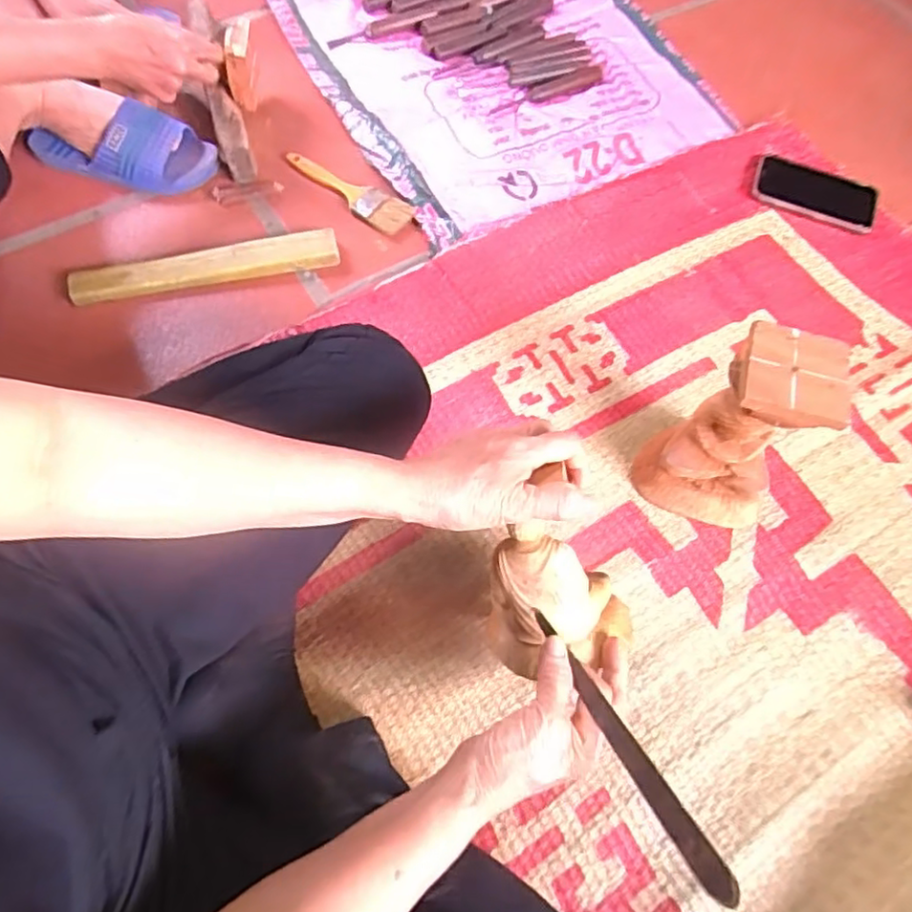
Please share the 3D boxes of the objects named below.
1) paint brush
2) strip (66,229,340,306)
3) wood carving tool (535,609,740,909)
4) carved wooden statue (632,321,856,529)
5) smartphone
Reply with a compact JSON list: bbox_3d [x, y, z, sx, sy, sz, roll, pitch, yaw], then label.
[{"bbox_3d":[-0.130,-0.323,0.757,0.176,0.009,0.042,34,70,13],"label":"paint brush"},{"bbox_3d":[-0.276,-0.211,0.696,0.286,0.022,0.046,-12,67,-7],"label":"strip"},{"bbox_3d":[0.106,0.181,0.400,0.016,0.017,0.190,-26,52,-12],"label":"wood carving tool"},{"bbox_3d":[0.244,-0.021,0.556,0.115,0.174,0.108,21,67,8],"label":"carved wooden statue"},{"bbox_3d":[0.441,-0.325,0.773,0.148,0.006,0.079,23,68,9],"label":"smartphone"}]

